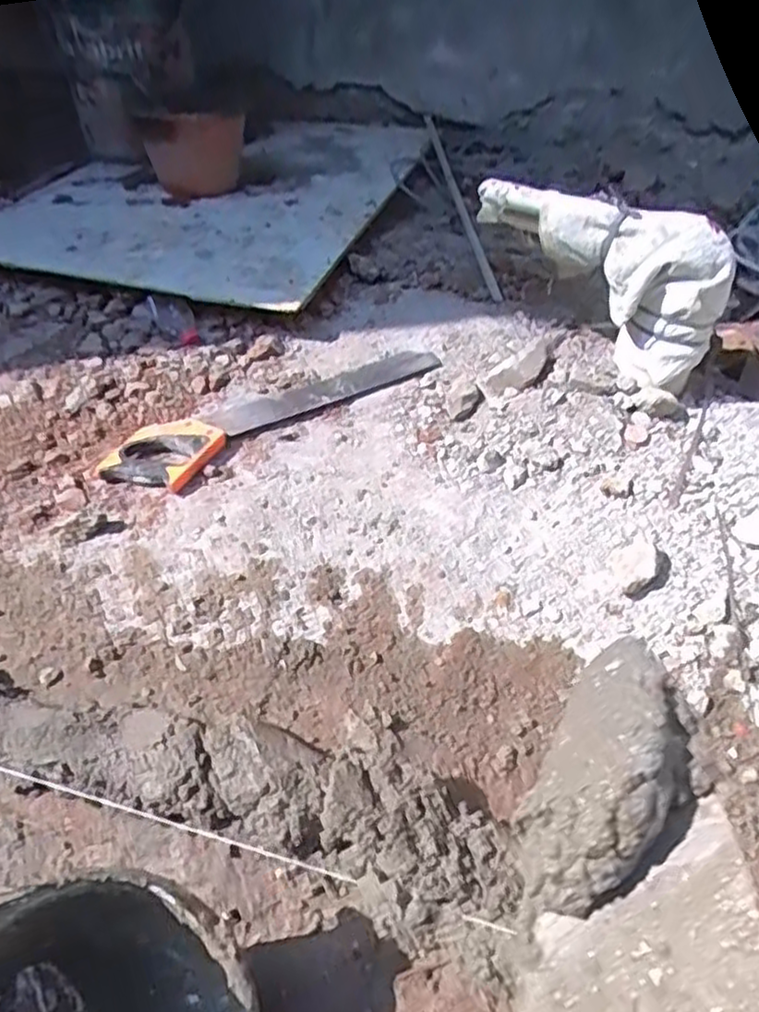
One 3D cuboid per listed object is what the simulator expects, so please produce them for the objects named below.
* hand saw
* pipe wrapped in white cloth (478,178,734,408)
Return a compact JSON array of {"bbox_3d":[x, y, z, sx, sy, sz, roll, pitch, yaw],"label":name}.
[{"bbox_3d":[-0.146,-0.148,1.083,0.545,0.025,0.112,-22,49,-25],"label":"hand saw"},{"bbox_3d":[0.321,-0.335,1.069,0.350,0.228,0.125,30,49,25],"label":"pipe wrapped in white cloth"}]

